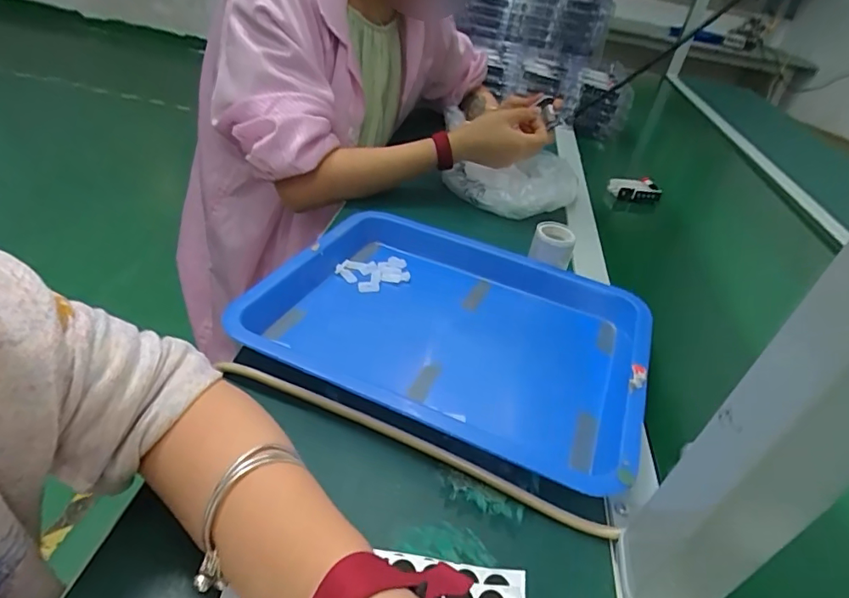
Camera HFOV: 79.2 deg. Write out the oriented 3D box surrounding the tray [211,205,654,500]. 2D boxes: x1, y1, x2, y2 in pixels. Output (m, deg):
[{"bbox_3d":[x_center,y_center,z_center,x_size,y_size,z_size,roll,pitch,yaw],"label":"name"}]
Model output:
[{"bbox_3d":[0.028,0.020,0.452,0.324,0.036,0.244,19,37,12],"label":"tray"}]

